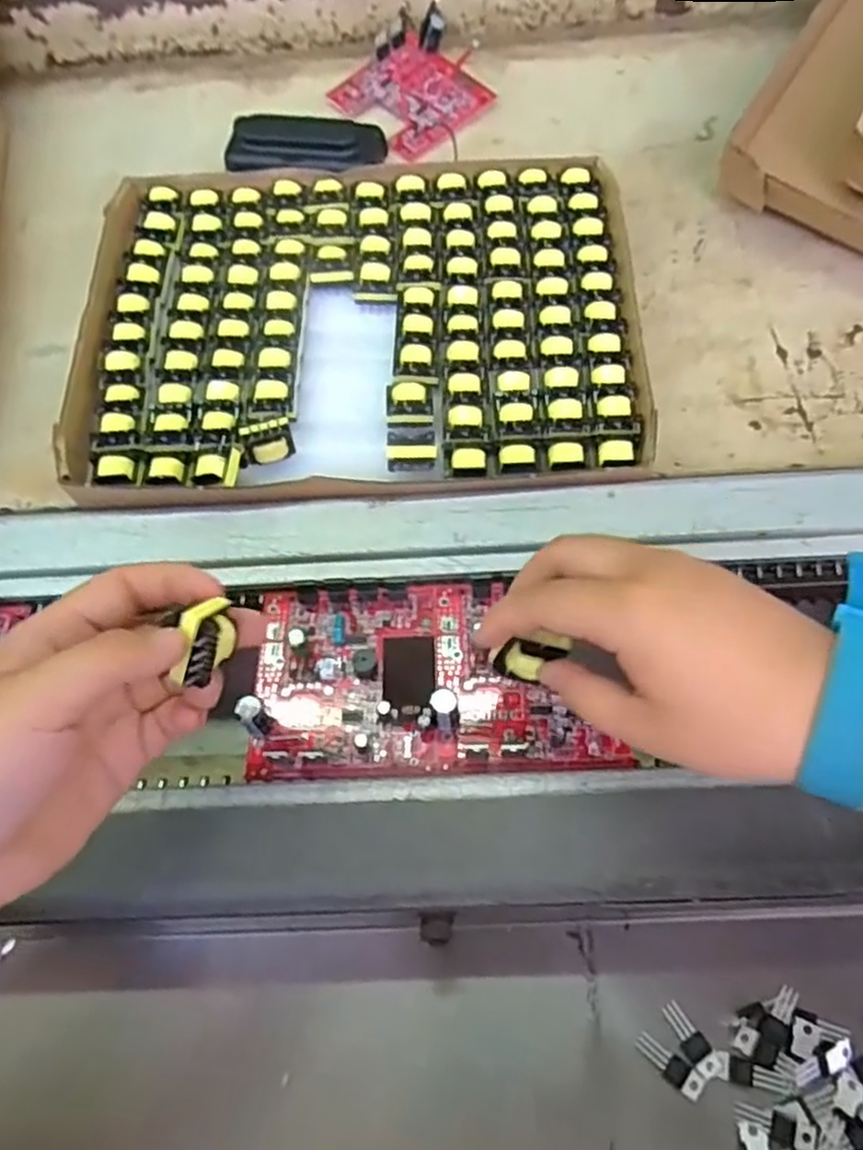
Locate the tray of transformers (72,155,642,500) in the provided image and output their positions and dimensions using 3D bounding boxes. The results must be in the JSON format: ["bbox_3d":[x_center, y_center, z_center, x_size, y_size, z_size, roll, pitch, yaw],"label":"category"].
[{"bbox_3d":[-0.040,-0.146,0.421,0.306,0.040,0.231,-3,59,3],"label":"tray of transformers"}]

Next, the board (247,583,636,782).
[{"bbox_3d":[-0.002,0.045,0.335,0.158,0.015,0.091,-2,59,3],"label":"board"}]

